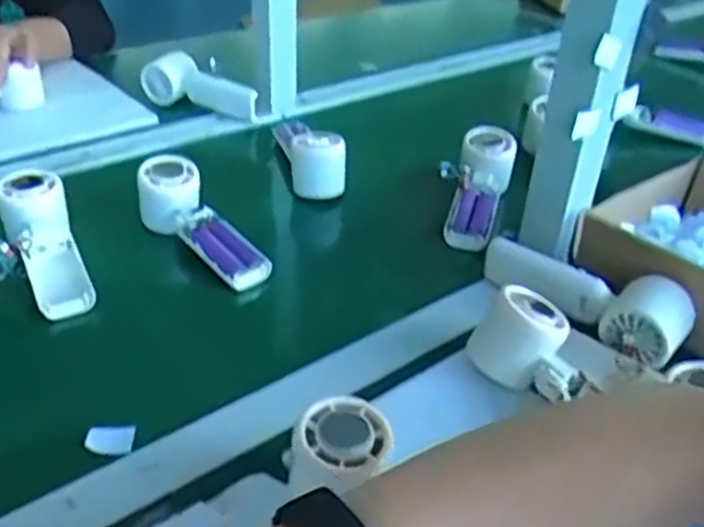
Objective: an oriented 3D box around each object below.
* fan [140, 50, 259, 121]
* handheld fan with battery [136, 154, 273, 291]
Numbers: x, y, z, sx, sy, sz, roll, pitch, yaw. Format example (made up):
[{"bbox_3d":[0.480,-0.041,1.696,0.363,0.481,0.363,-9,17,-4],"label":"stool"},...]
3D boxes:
[{"bbox_3d":[-0.191,-0.223,0.906,0.166,0.056,0.041,17,36,19],"label":"fan"},{"bbox_3d":[-0.137,-0.035,0.656,0.055,0.042,0.169,-28,60,-38],"label":"handheld fan with battery"}]

